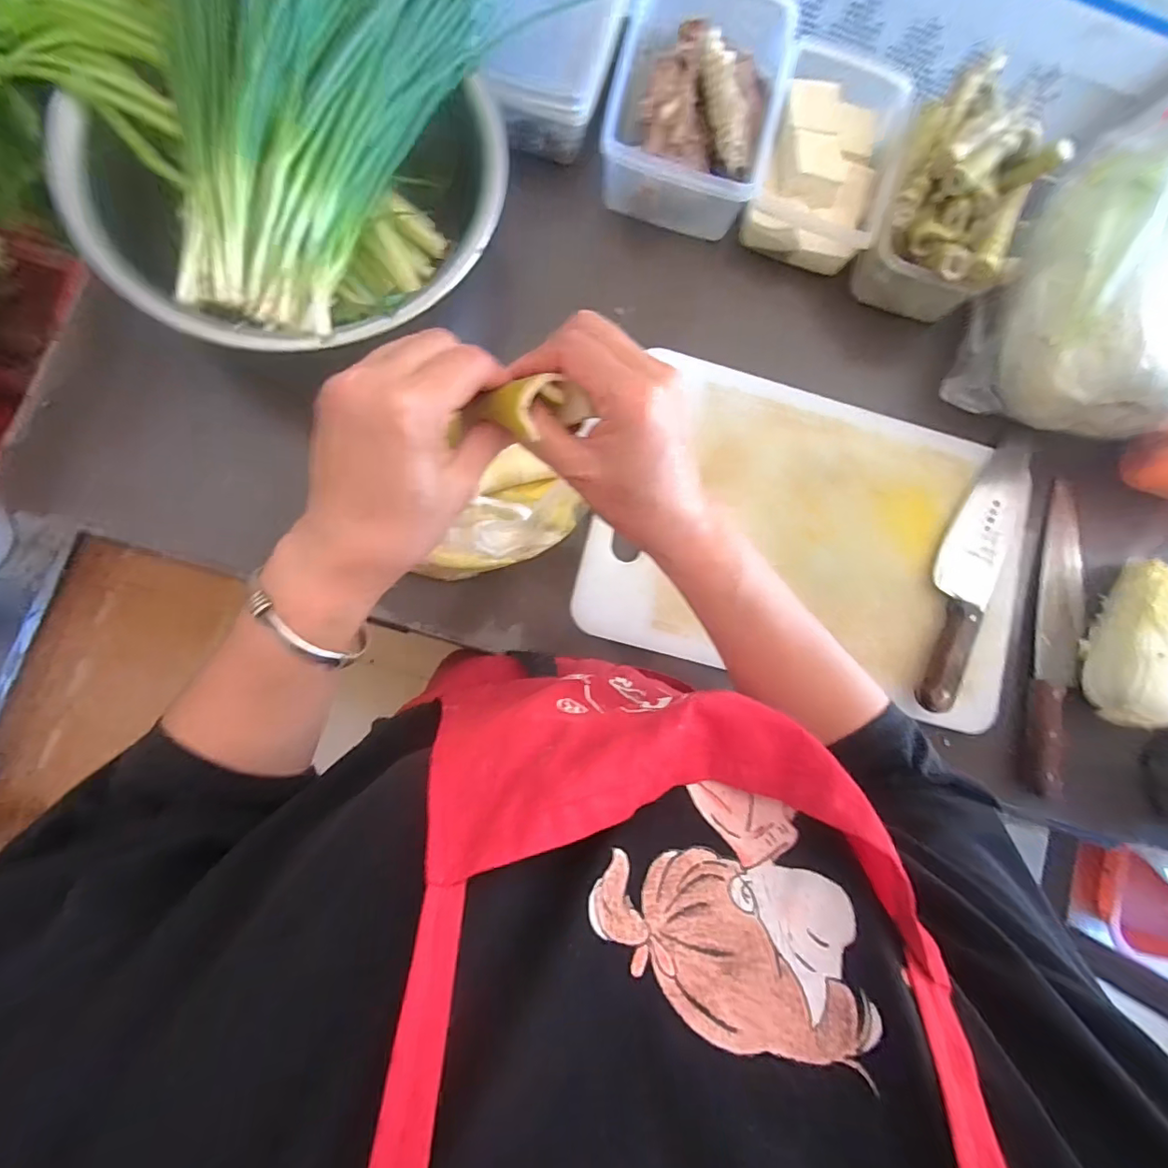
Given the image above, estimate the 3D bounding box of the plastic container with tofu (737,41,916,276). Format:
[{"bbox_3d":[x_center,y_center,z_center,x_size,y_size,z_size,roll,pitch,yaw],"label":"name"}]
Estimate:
[{"bbox_3d":[0.243,-0.431,0.523,0.122,0.058,0.206,19,83,-4],"label":"plastic container with tofu"}]

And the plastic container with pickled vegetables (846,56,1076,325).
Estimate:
[{"bbox_3d":[0.354,-0.370,0.504,0.129,0.093,0.192,21,83,-3],"label":"plastic container with pickled vegetables"}]

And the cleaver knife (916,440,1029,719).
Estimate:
[{"bbox_3d":[0.377,-0.019,0.504,0.062,0.027,0.289,31,83,-2],"label":"cleaver knife"}]

